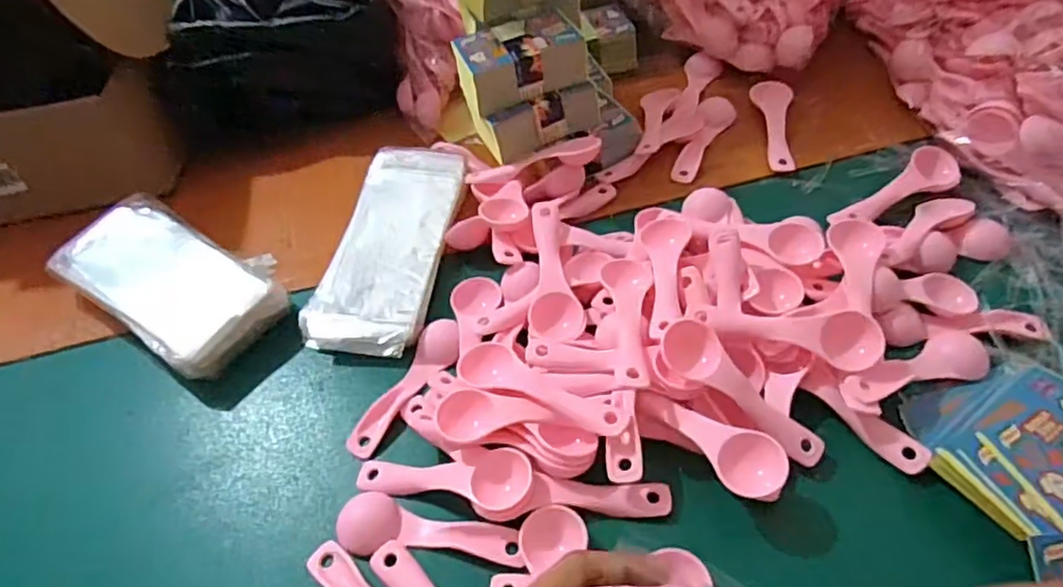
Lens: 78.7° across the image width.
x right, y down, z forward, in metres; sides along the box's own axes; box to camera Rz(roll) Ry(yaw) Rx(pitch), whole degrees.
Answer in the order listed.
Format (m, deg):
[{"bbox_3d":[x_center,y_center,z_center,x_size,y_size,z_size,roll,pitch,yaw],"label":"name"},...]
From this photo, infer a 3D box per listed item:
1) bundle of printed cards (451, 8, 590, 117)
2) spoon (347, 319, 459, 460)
[{"bbox_3d":[-0.012,-0.185,0.512,0.096,0.034,0.063,-20,52,-11],"label":"bundle of printed cards"},{"bbox_3d":[-0.086,0.061,0.435,0.028,0.017,0.106,24,57,23],"label":"spoon"}]

